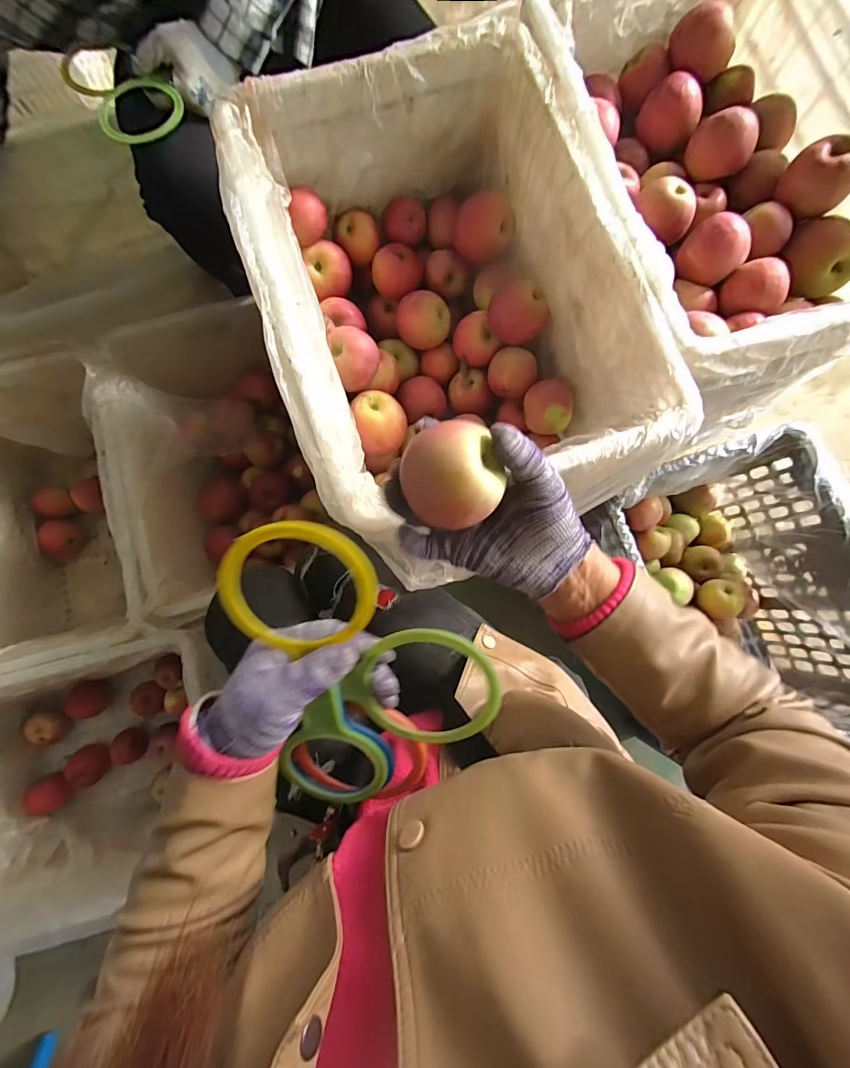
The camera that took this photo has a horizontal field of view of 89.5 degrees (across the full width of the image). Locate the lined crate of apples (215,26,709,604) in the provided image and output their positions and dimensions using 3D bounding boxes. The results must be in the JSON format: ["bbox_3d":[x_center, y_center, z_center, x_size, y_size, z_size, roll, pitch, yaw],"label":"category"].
[{"bbox_3d":[0.021,-0.230,0.516,0.373,0.225,0.518,-21,82,-4],"label":"lined crate of apples"}]

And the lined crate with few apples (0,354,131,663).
[{"bbox_3d":[-0.654,-0.015,0.774,0.328,0.296,0.481,-15,81,-4],"label":"lined crate with few apples"}]

